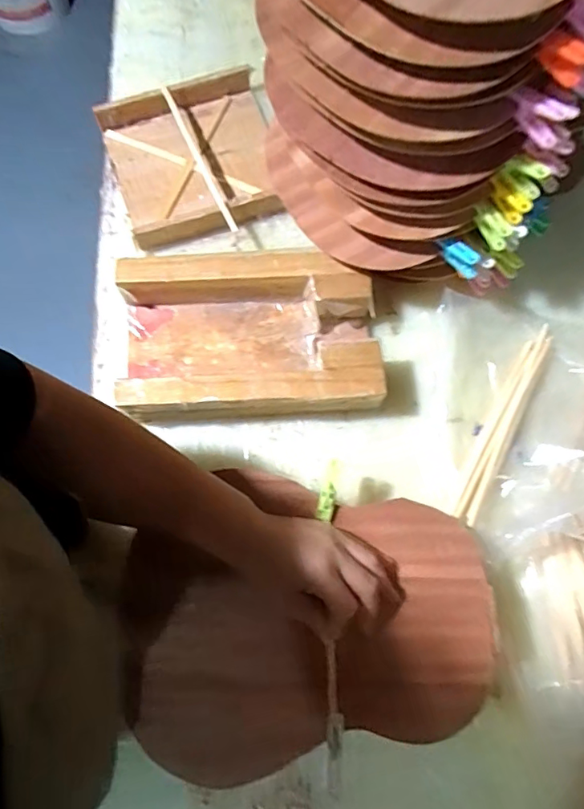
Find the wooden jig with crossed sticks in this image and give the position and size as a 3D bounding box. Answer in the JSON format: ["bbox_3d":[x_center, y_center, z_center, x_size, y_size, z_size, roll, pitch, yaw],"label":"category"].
[{"bbox_3d":[-0.120,-0.306,0.641,0.203,0.037,0.206,-17,75,-4],"label":"wooden jig with crossed sticks"}]

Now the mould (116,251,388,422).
[{"bbox_3d":[-0.046,-0.074,0.557,0.263,0.058,0.169,-5,74,-1],"label":"mould"}]

